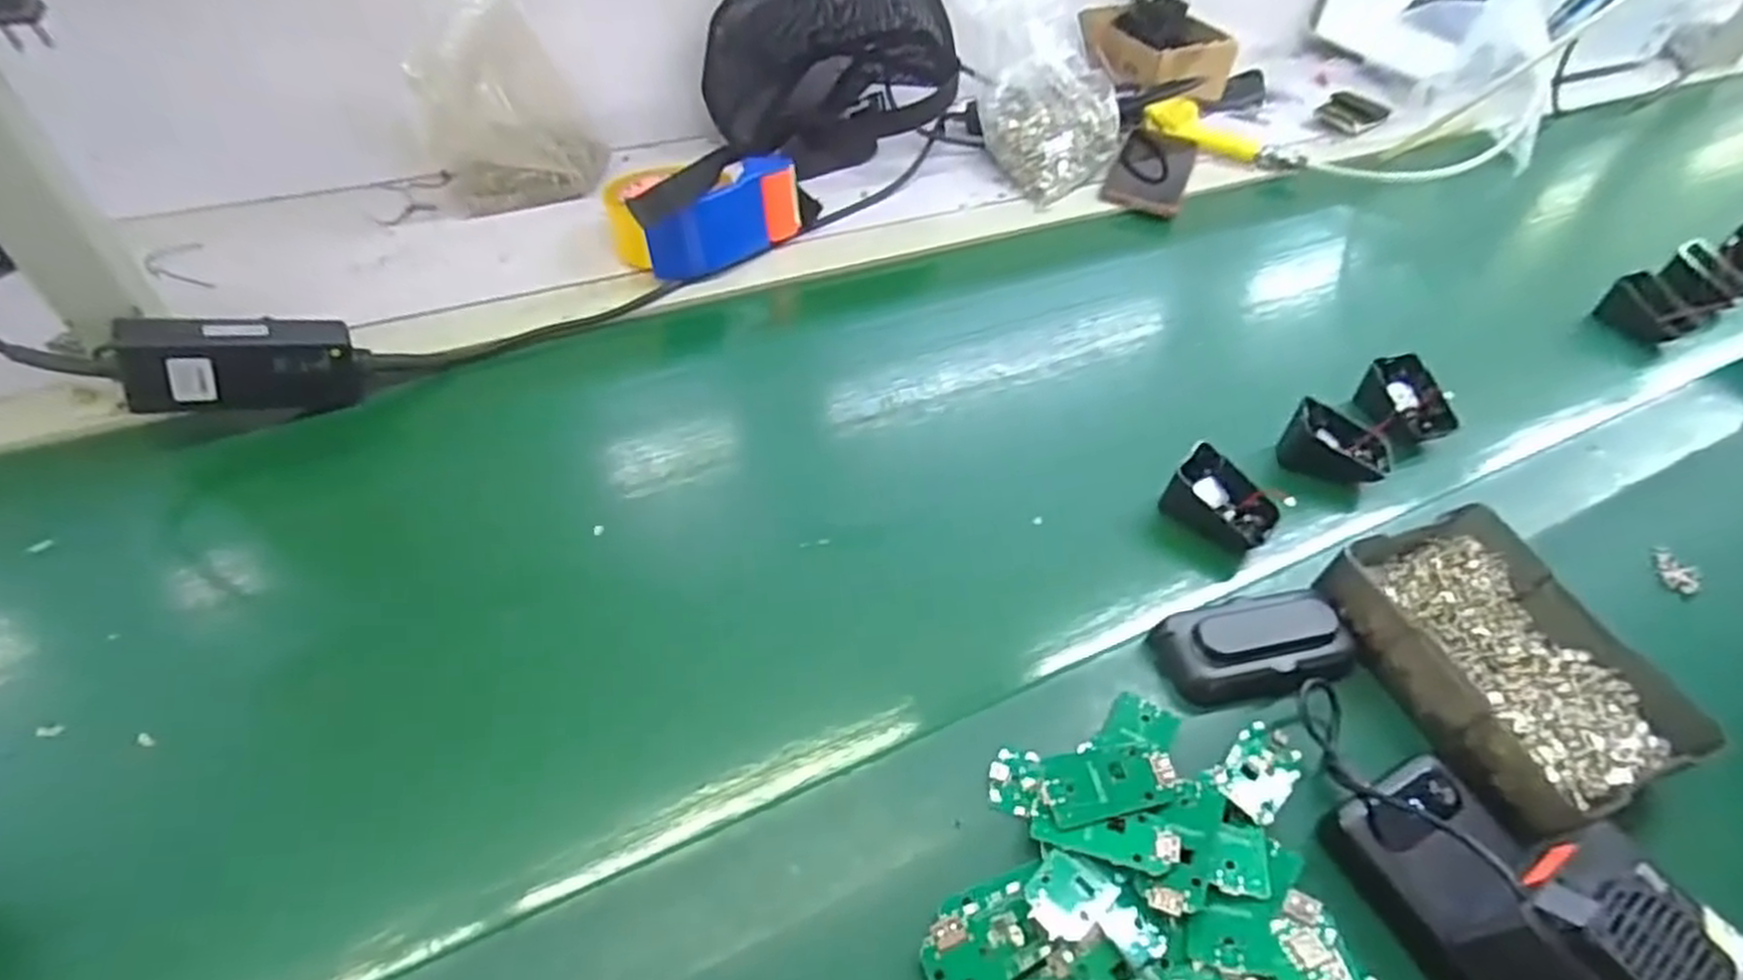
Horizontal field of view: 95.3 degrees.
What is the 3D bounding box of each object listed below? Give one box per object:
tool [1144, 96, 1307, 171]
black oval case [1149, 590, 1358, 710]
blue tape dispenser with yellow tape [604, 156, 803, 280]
[{"bbox_3d":[0.387,-0.393,0.874,0.173,0.029,0.041,34,53,24],"label":"tool"},{"bbox_3d":[0.210,0.086,0.433,0.101,0.034,0.051,-10,49,-14],"label":"black oval case"},{"bbox_3d":[-0.138,-0.240,0.664,0.156,0.071,0.090,-25,54,-25],"label":"blue tape dispenser with yellow tape"}]

